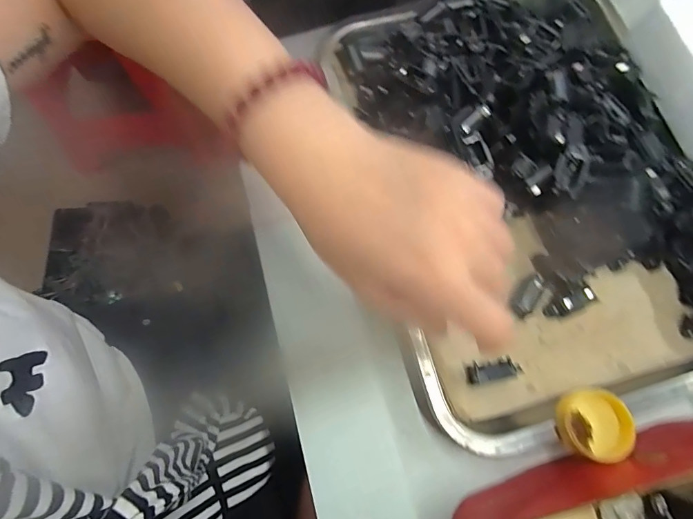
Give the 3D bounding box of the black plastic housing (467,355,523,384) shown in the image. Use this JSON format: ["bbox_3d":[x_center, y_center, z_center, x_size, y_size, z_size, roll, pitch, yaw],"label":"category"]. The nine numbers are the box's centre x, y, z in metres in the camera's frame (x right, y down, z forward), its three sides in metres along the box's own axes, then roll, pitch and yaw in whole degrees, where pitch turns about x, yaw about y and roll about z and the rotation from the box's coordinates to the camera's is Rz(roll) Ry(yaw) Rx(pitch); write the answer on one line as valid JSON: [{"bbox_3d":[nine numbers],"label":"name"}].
[{"bbox_3d":[0.101,0.075,0.277,0.036,0.011,0.015,-8,73,-3],"label":"black plastic housing"}]

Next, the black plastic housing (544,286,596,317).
[{"bbox_3d":[0.156,0.030,0.285,0.034,0.010,0.012,-27,75,8],"label":"black plastic housing"}]

